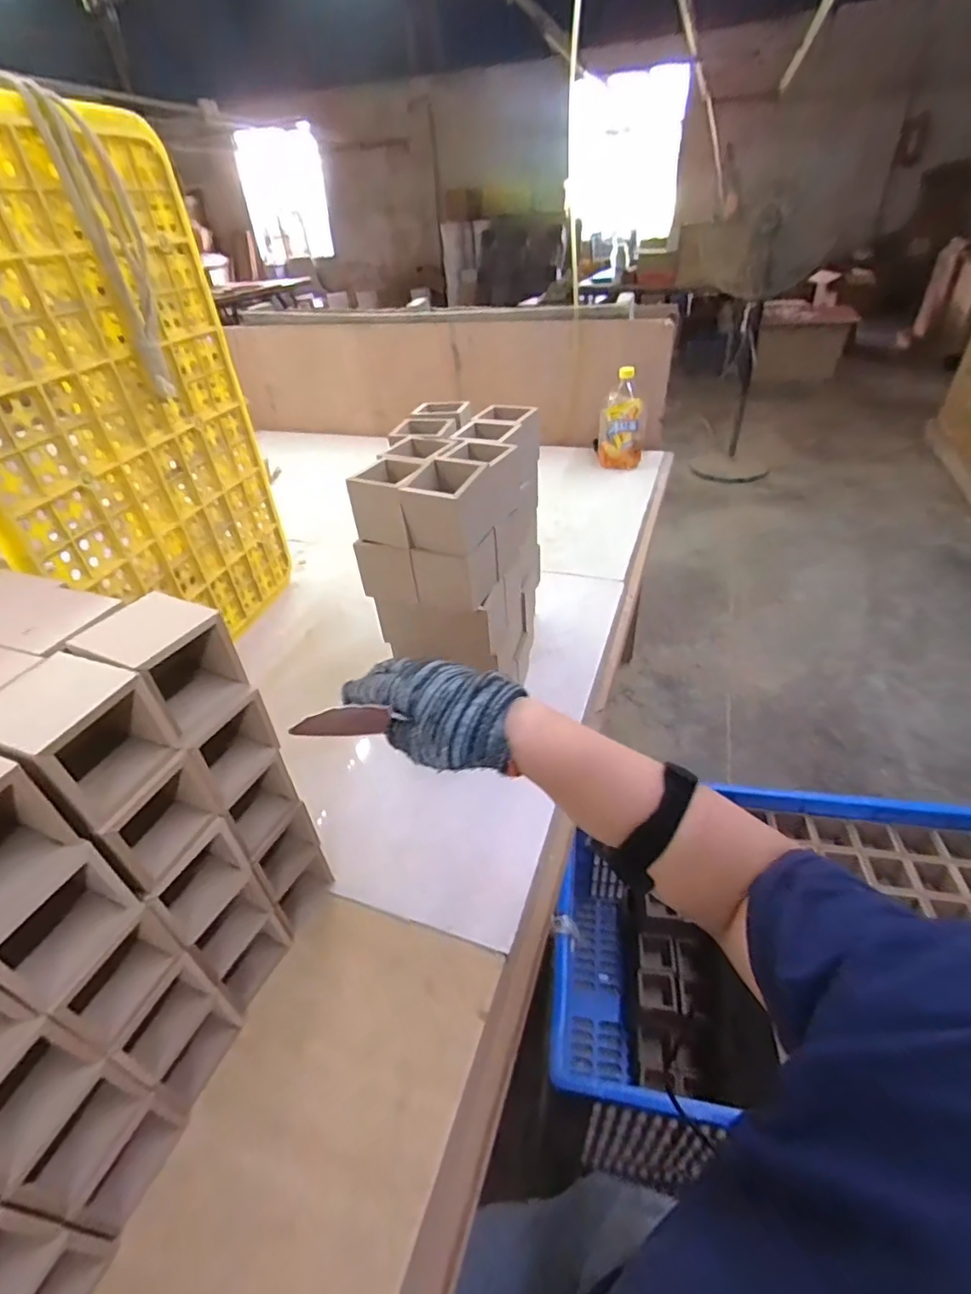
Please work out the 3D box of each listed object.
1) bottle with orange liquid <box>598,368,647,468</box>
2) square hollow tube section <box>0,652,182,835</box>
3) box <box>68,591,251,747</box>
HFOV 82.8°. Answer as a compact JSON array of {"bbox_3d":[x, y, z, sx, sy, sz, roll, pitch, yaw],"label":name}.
[{"bbox_3d":[0.305,-0.500,1.223,0.098,0.195,0.087,7,40,14],"label":"bottle with orange liquid"},{"bbox_3d":[-0.223,0.050,0.300,0.061,0.060,0.062,10,40,17],"label":"square hollow tube section"},{"bbox_3d":[-0.199,0.011,0.348,0.065,0.067,0.065,14,42,22],"label":"box"}]

